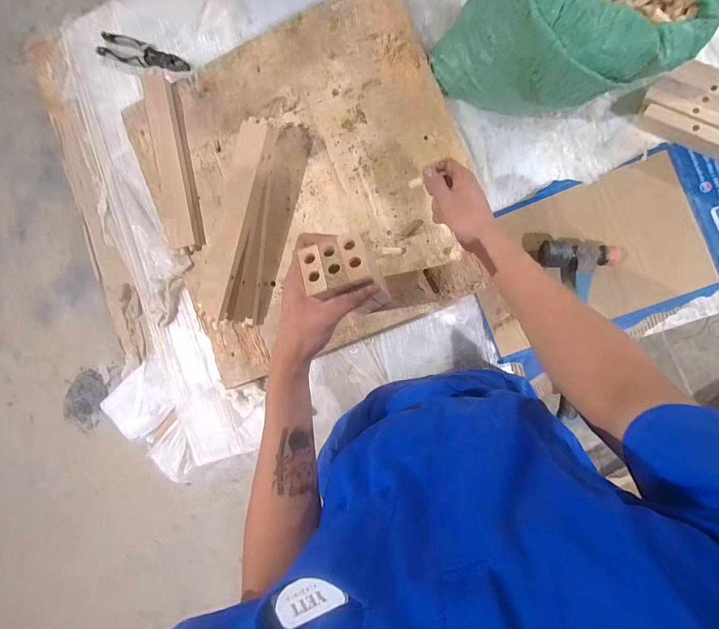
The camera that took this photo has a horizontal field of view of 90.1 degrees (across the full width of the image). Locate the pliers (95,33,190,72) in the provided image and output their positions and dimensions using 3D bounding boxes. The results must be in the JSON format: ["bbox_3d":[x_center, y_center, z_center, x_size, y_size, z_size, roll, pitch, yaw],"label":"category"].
[{"bbox_3d":[-0.447,-0.540,0.742,0.193,0.015,0.050,17,93,8],"label":"pliers"}]

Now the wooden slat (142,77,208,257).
[{"bbox_3d":[-0.361,-0.289,0.693,0.075,0.015,0.333,-10,91,4],"label":"wooden slat"}]

